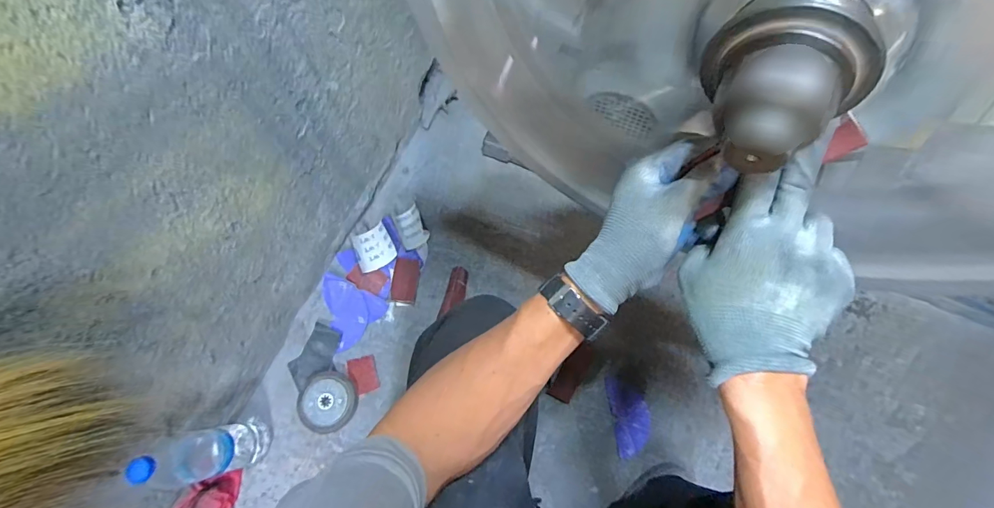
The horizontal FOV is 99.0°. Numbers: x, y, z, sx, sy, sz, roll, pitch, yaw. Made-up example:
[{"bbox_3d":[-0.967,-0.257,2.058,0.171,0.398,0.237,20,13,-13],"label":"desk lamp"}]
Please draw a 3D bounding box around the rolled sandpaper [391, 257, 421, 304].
[{"bbox_3d":[-0.198,0.059,0.920,0.054,0.010,0.100,7,72,2],"label":"rolled sandpaper"}]

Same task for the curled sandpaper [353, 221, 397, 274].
[{"bbox_3d":[-0.264,-0.012,0.915,0.080,0.034,0.092,-27,74,-9],"label":"curled sandpaper"}]

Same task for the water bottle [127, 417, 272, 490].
[{"bbox_3d":[-0.480,0.324,0.692,0.083,0.287,0.080,-9,72,-4],"label":"water bottle"}]

